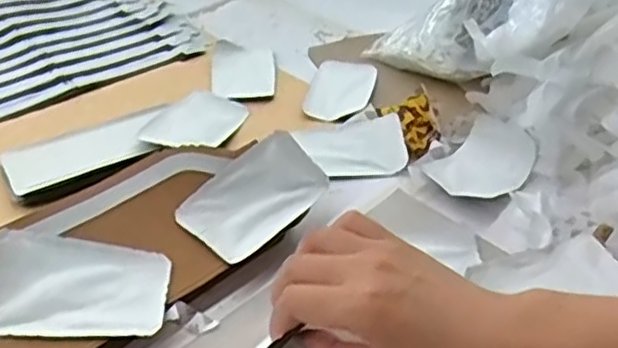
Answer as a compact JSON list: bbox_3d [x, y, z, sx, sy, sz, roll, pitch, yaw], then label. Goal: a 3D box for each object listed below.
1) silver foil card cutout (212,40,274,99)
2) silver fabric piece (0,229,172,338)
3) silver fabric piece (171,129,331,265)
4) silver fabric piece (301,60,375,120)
[{"bbox_3d":[-0.072,-0.120,0.732,0.067,0.007,0.115,-2,37,-5],"label":"silver foil card cutout"},{"bbox_3d":[-0.157,0.074,0.444,0.119,0.009,0.071,8,53,-15],"label":"silver fabric piece"},{"bbox_3d":[-0.041,0.017,0.521,0.067,0.009,0.117,45,58,6],"label":"silver fabric piece"},{"bbox_3d":[0.034,-0.092,0.711,0.067,0.010,0.114,8,37,9],"label":"silver fabric piece"}]

